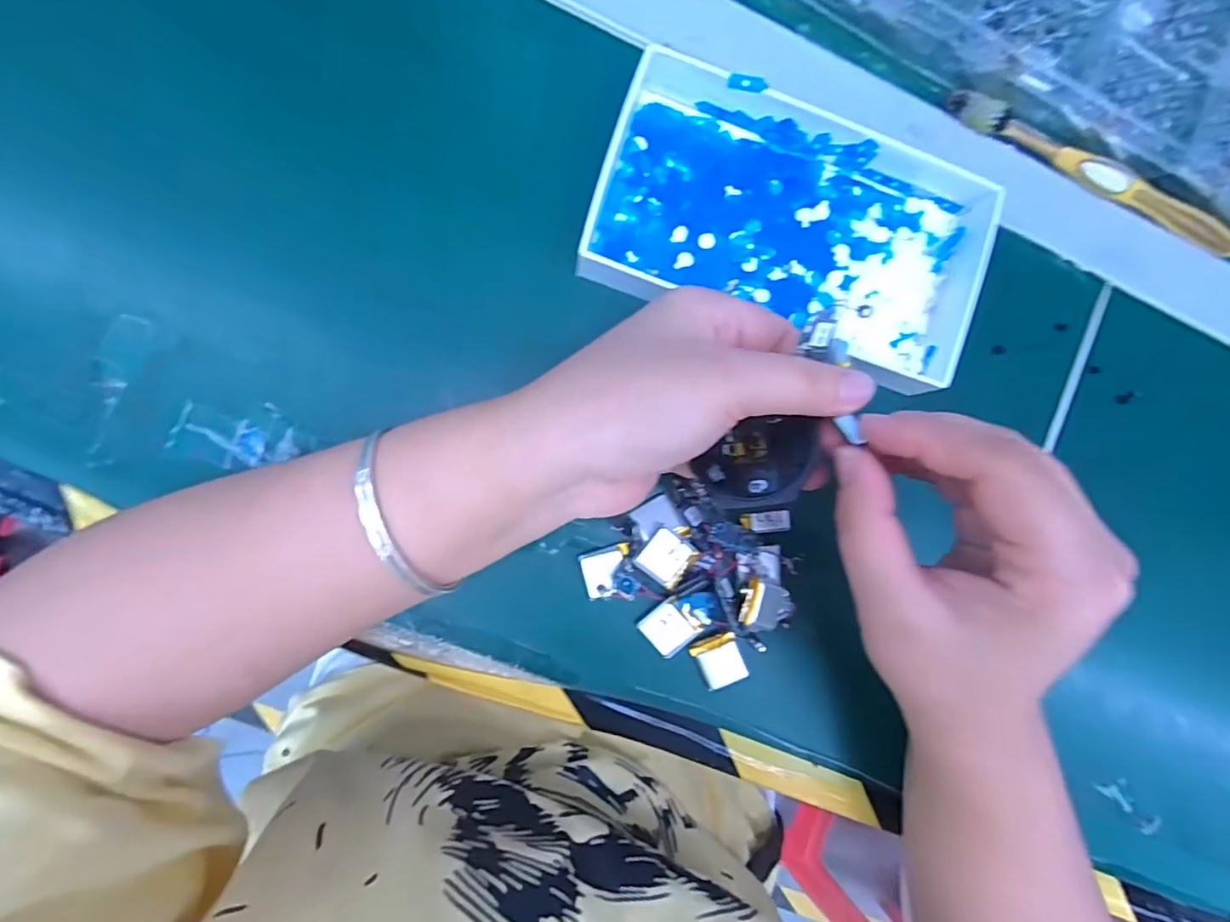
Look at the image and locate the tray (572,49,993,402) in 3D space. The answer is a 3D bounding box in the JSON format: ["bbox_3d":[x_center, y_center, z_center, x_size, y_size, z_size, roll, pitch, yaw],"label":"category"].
[{"bbox_3d":[0.081,-0.108,0.256,0.175,0.026,0.106,17,88,-7],"label":"tray"}]

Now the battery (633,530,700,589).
[{"bbox_3d":[0.023,0.043,0.250,0.022,0.011,0.021,38,87,-7],"label":"battery"}]

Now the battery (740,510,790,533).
[{"bbox_3d":[0.072,0.029,0.259,0.022,0.004,0.010,-5,92,-7],"label":"battery"}]

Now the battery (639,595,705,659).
[{"bbox_3d":[0.025,0.078,0.255,0.022,0.004,0.023,-40,96,-5],"label":"battery"}]

